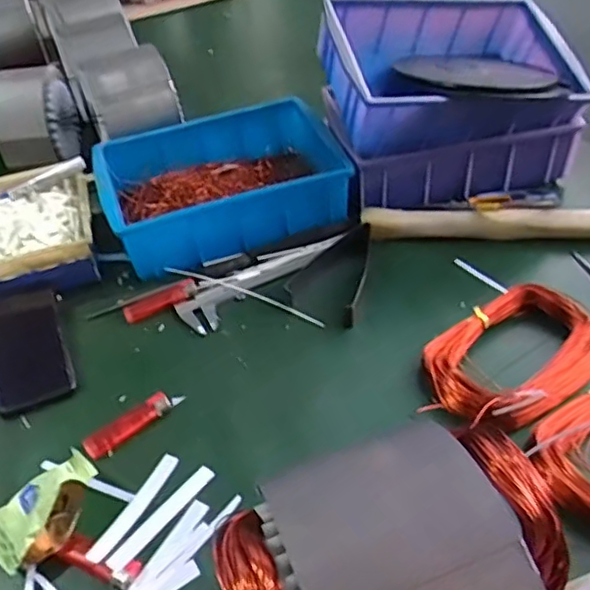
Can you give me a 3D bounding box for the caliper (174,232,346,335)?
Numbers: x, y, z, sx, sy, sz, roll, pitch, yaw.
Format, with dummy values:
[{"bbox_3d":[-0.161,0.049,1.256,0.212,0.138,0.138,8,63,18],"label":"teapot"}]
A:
[{"bbox_3d":[-0.035,-0.023,0.727,0.211,0.020,0.061,-31,49,-24],"label":"caliper"}]

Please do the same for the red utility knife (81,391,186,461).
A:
[{"bbox_3d":[-0.150,0.116,0.586,0.095,0.011,0.026,-32,49,-25],"label":"red utility knife"}]

